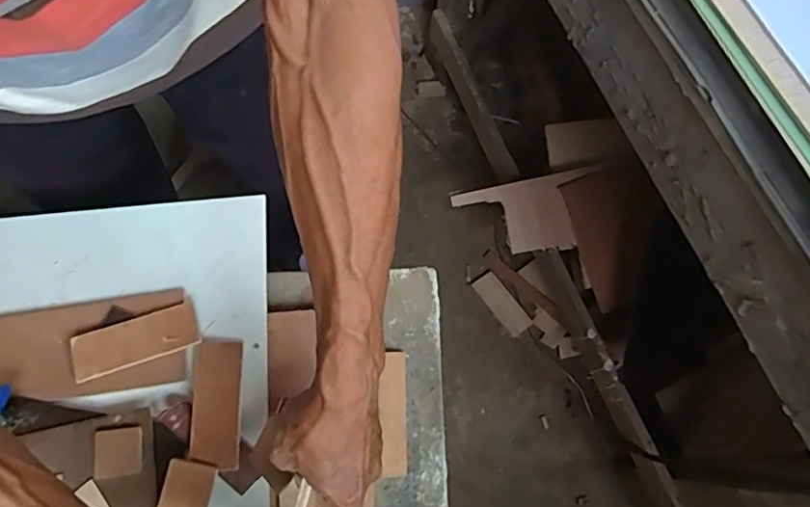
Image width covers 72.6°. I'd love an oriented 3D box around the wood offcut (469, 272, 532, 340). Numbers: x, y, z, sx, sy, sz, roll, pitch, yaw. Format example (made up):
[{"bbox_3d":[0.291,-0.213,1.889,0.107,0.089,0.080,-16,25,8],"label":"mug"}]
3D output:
[{"bbox_3d":[0.200,0.107,1.150,0.055,0.020,0.140,-35,77,-10],"label":"wood offcut"}]

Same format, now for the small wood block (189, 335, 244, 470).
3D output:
[{"bbox_3d":[-0.166,0.131,0.487,0.039,0.005,0.114,2,60,-17],"label":"small wood block"}]

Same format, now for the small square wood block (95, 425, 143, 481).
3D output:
[{"bbox_3d":[-0.247,0.171,0.473,0.038,0.007,0.040,-6,74,-2],"label":"small square wood block"}]

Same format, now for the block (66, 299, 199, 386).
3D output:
[{"bbox_3d":[-0.248,0.080,0.506,0.109,0.008,0.041,-19,75,-6],"label":"block"}]

